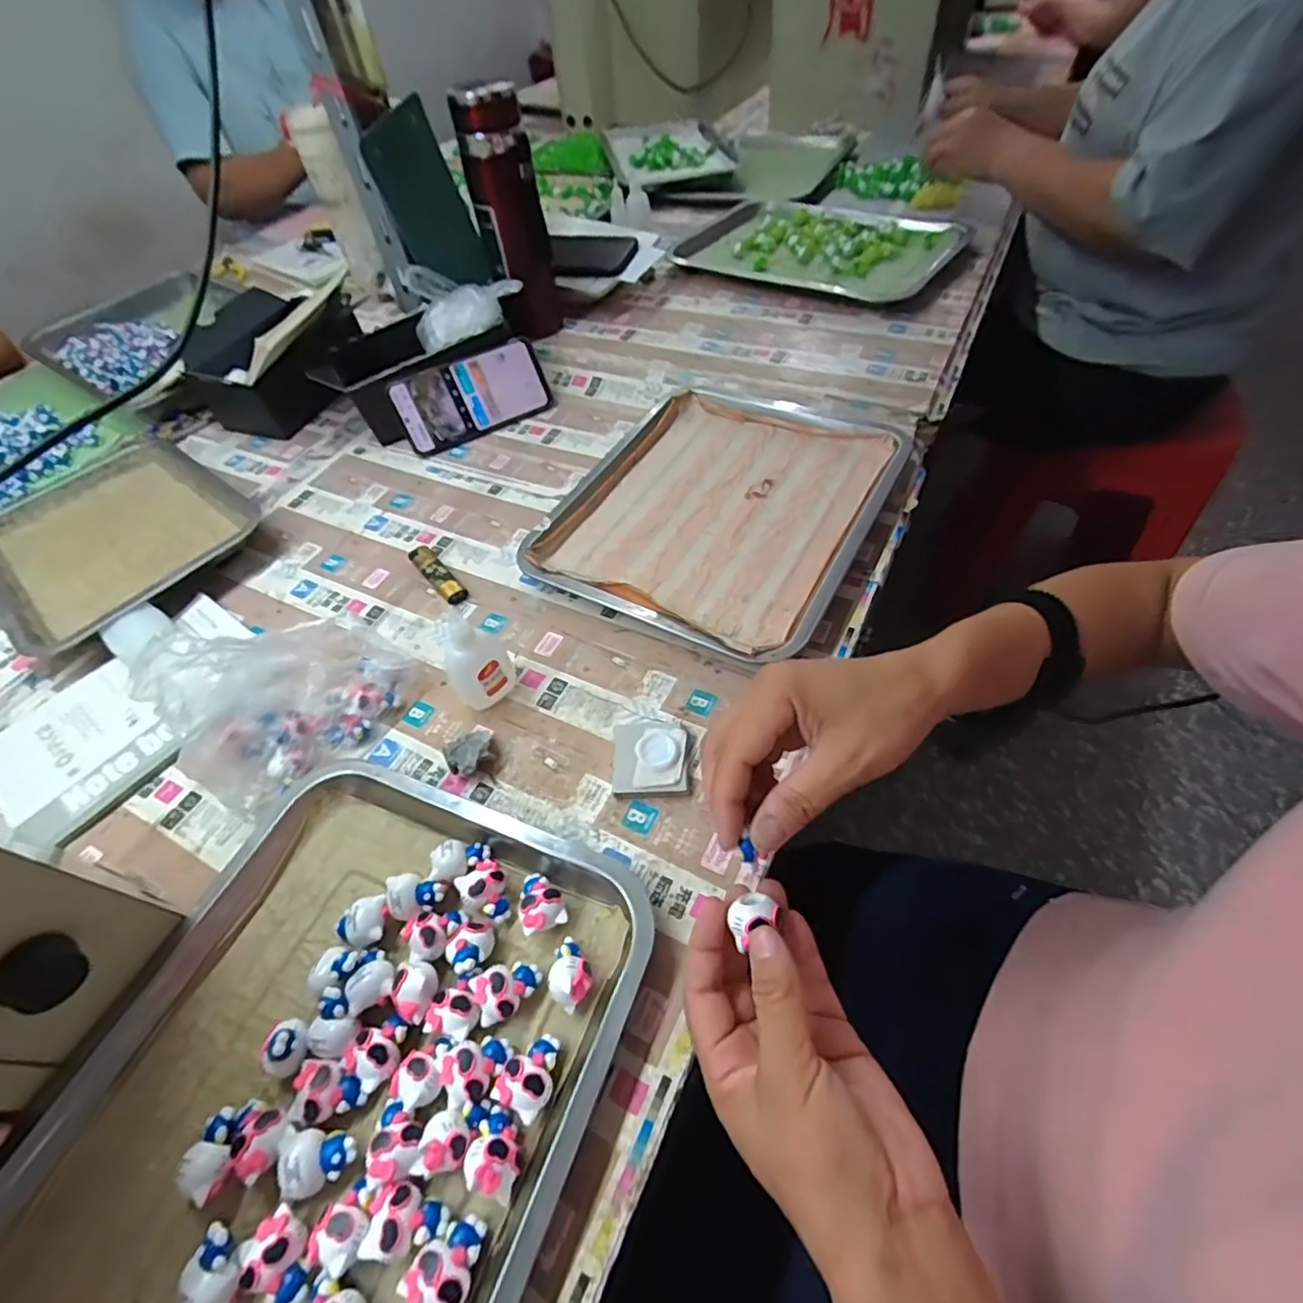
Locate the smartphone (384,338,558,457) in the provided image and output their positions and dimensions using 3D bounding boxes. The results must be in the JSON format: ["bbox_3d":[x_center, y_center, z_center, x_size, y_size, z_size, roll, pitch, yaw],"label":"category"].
[{"bbox_3d":[-0.198,-0.282,0.667,0.165,0.077,0.012,-26,24,-12],"label":"smartphone"}]

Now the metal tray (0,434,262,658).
[{"bbox_3d":[-0.552,-0.128,0.610,0.320,0.027,0.215,32,62,25],"label":"metal tray"}]

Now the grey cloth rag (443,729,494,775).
[{"bbox_3d":[-0.125,0.070,0.425,0.027,0.021,0.039,24,59,21],"label":"grey cloth rag"}]

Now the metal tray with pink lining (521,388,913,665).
[{"bbox_3d":[0.058,-0.135,0.554,0.268,0.035,0.301,23,59,20],"label":"metal tray with pink lining"}]

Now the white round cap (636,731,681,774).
[{"bbox_3d":[0.005,0.066,0.408,0.030,0.004,0.027,35,66,27],"label":"white round cap"}]

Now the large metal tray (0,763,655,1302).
[{"bbox_3d":[-0.173,0.235,0.295,0.262,0.026,0.346,16,57,16],"label":"large metal tray"}]

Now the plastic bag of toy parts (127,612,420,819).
[{"bbox_3d":[-0.261,0.023,0.427,0.102,0.094,0.147,33,63,25],"label":"plastic bag of toy parts"}]

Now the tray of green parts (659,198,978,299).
[{"bbox_3d":[0.209,-0.507,0.777,0.324,0.045,0.219,20,58,18],"label":"tray of green parts"}]

